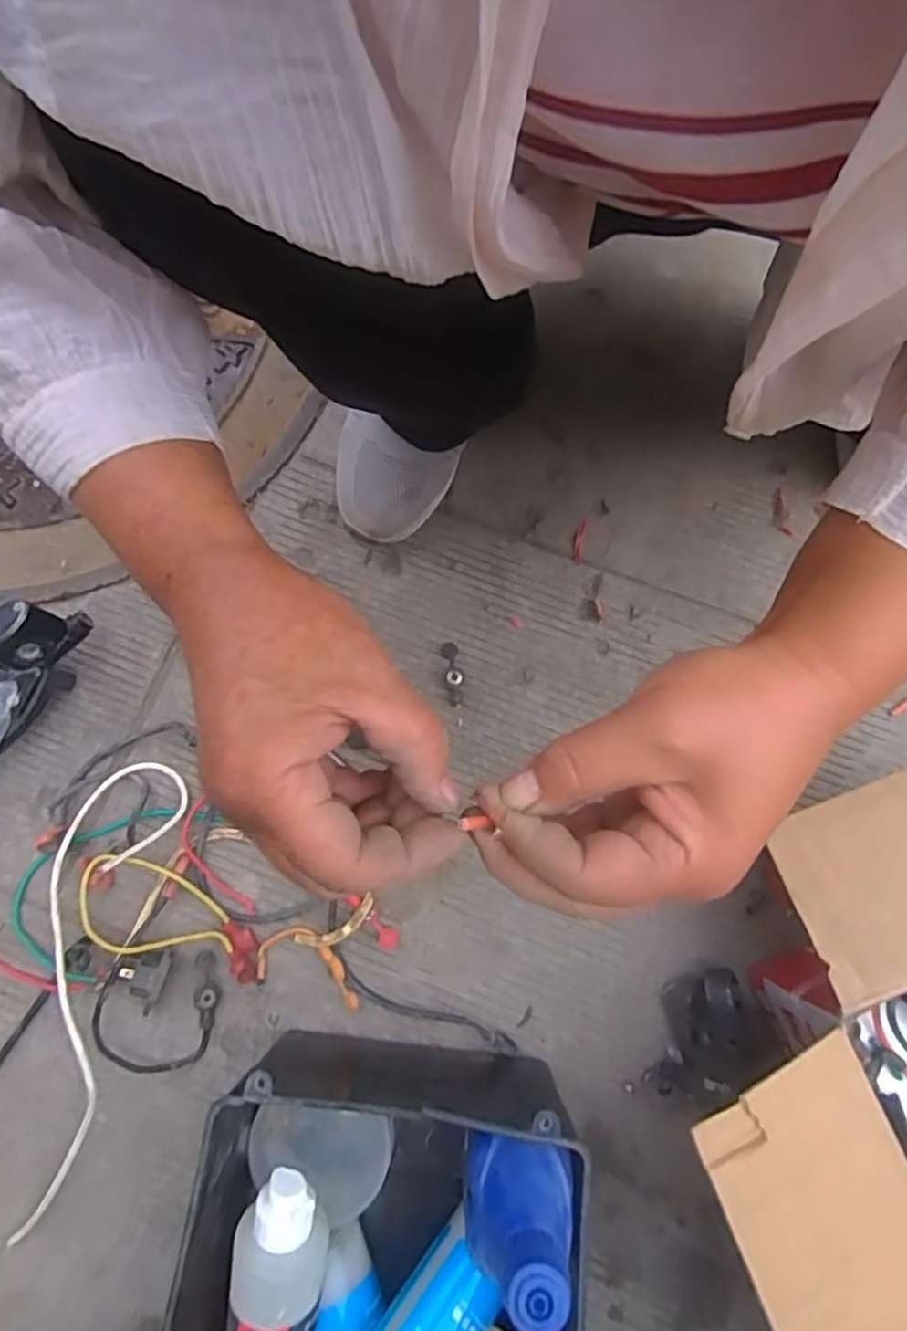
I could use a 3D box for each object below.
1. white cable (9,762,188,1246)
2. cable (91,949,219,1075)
[{"bbox_3d":[-0.257,0.216,0.456,0.072,0.045,0.302,9,78,3],"label":"white cable"},{"bbox_3d":[-0.204,0.238,0.462,0.077,0.024,0.080,0,77,1],"label":"cable"}]

